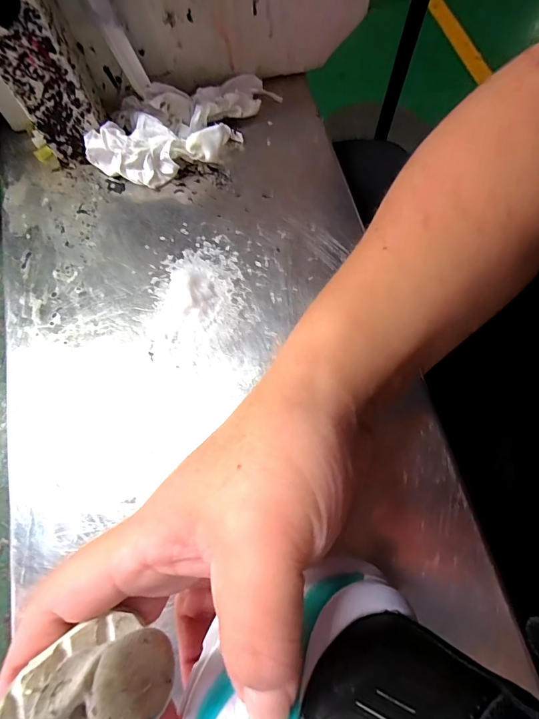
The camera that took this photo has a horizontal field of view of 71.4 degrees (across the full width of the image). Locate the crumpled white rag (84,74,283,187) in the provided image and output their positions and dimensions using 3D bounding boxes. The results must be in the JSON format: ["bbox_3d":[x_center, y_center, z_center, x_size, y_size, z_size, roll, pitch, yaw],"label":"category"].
[{"bbox_3d":[-0.060,-0.164,0.262,0.132,0.028,0.067,-18,71,-4],"label":"crumpled white rag"}]

